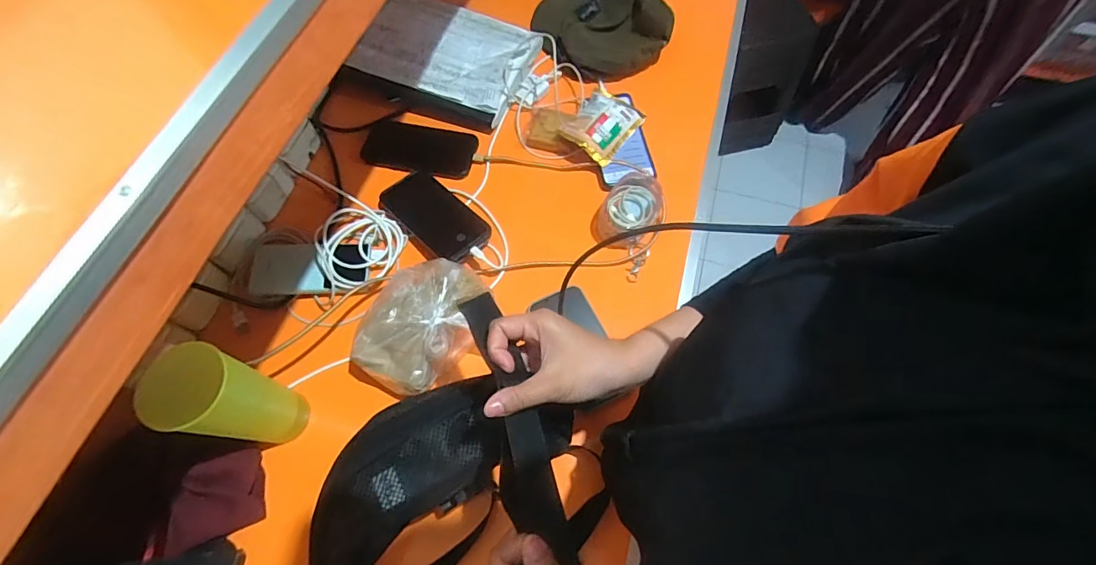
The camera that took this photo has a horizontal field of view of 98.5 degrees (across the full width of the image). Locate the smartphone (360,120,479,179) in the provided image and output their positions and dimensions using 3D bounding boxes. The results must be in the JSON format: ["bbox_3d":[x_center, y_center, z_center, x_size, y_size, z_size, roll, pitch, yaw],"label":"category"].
[{"bbox_3d":[-0.187,-0.195,0.691,0.160,0.010,0.081,10,71,5],"label":"smartphone"}]

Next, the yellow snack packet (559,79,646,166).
[{"bbox_3d":[0.080,-0.231,0.683,0.085,0.034,0.121,29,68,13],"label":"yellow snack packet"}]

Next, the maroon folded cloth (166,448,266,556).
[{"bbox_3d":[-0.333,0.220,0.479,0.089,0.049,0.069,-29,68,-12],"label":"maroon folded cloth"}]

